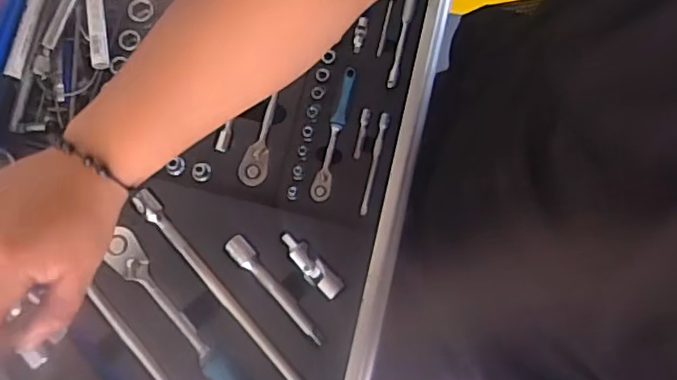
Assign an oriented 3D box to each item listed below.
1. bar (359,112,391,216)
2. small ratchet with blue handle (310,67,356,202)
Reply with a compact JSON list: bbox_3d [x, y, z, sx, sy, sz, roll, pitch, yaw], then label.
[{"bbox_3d":[0.034,-0.025,0.558,0.009,0.010,0.098,13,77,2],"label":"bar"},{"bbox_3d":[-0.003,-0.053,0.558,0.016,0.014,0.131,14,77,2],"label":"small ratchet with blue handle"}]

